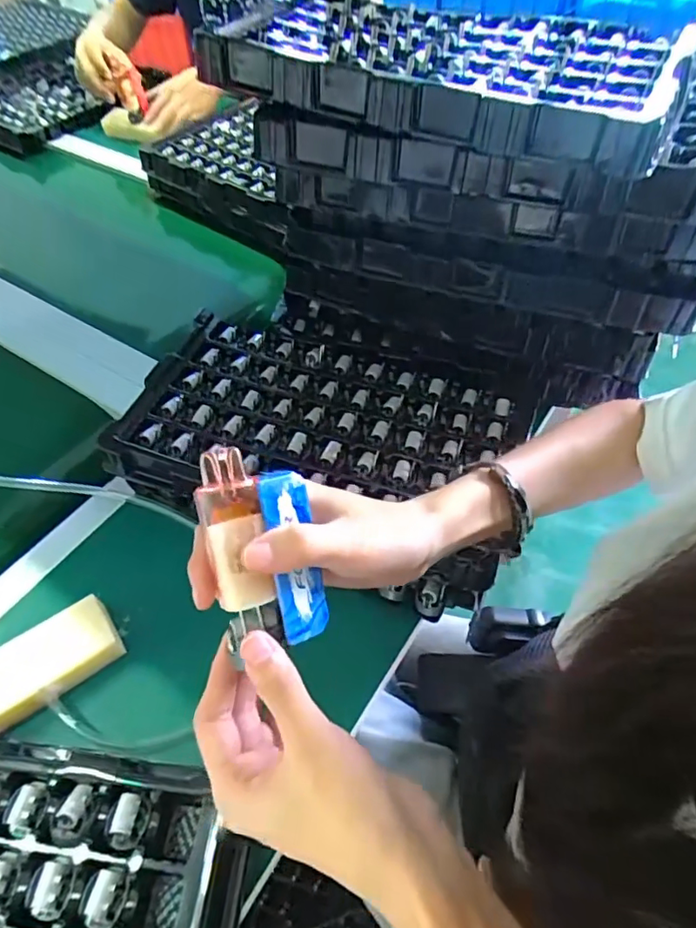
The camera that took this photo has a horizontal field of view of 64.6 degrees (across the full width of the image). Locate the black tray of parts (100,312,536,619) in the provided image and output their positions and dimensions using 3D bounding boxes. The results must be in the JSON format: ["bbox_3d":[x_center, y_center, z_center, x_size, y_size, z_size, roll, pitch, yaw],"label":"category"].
[{"bbox_3d":[-0.024,-0.040,0.517,0.348,0.042,0.227,18,57,12],"label":"black tray of parts"}]

